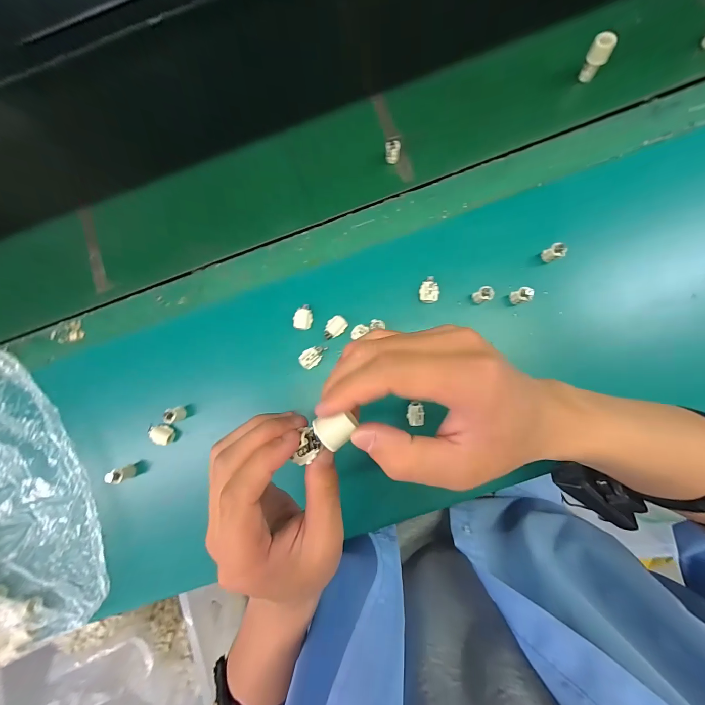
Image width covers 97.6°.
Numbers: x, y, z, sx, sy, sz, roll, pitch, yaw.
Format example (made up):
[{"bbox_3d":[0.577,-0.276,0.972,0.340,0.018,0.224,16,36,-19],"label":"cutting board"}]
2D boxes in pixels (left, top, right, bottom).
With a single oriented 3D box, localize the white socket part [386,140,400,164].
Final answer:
[{"bbox_3d":[0.049,-0.242,0.373,0.017,0.020,0.015,2,82,6],"label":"white socket part"}]

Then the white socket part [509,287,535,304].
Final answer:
[{"bbox_3d":[0.180,-0.061,0.329,0.014,0.023,0.016,-32,80,0],"label":"white socket part"}]

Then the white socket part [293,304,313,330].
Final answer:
[{"bbox_3d":[-0.056,-0.041,0.356,0.018,0.012,0.030,14,83,7],"label":"white socket part"}]

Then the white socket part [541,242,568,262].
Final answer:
[{"bbox_3d":[0.218,-0.107,0.334,0.012,0.022,0.017,-34,80,0],"label":"white socket part"}]

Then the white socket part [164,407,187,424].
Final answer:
[{"bbox_3d":[-0.199,0.070,0.345,0.012,0.024,0.016,-15,81,3],"label":"white socket part"}]

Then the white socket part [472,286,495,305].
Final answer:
[{"bbox_3d":[0.142,-0.062,0.335,0.019,0.013,0.016,-34,80,0],"label":"white socket part"}]

